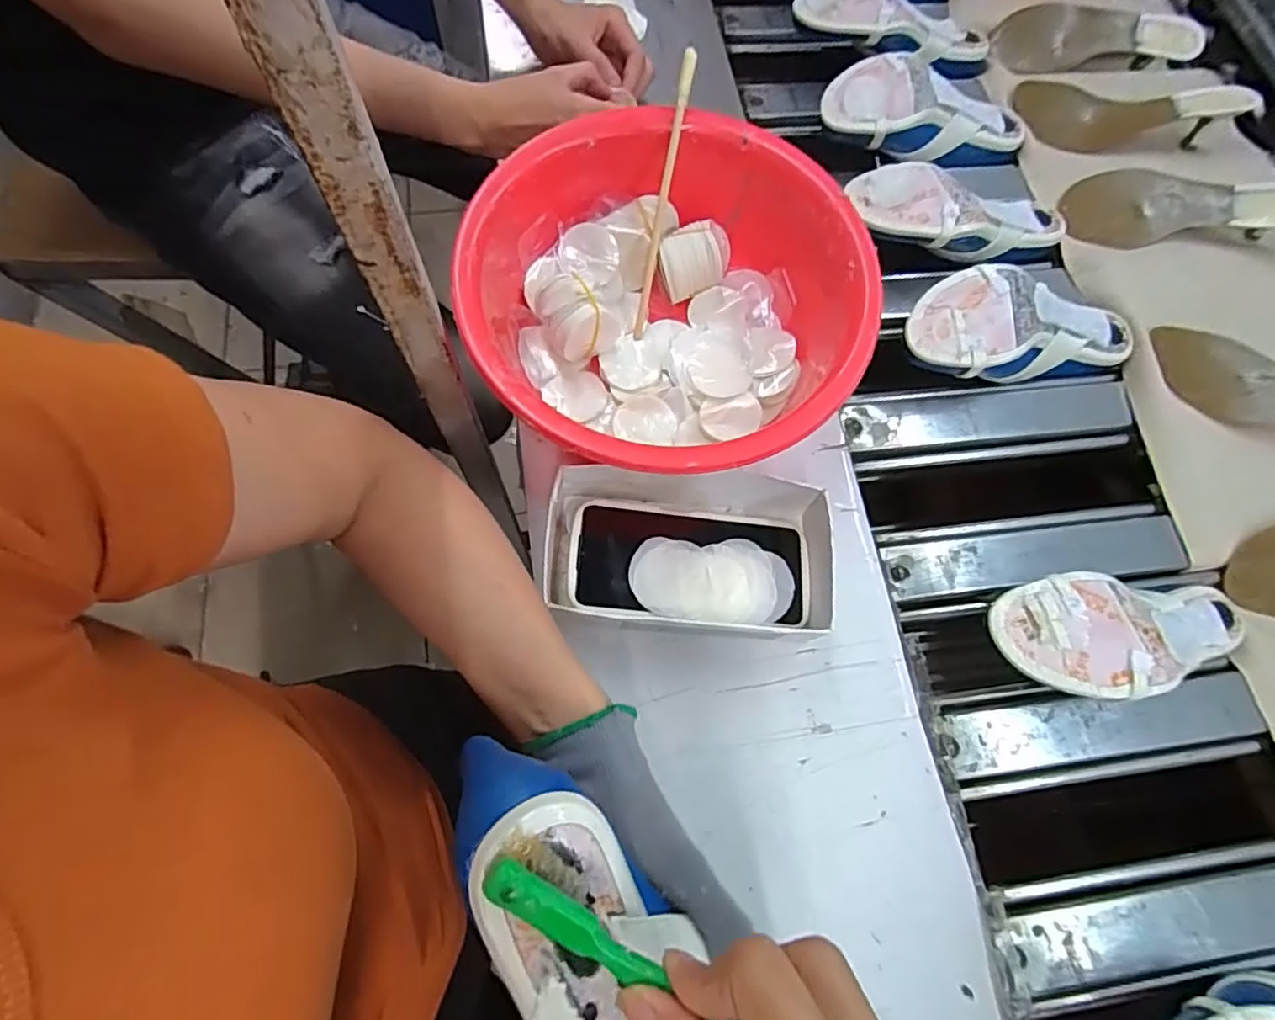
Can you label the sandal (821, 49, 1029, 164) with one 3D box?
[{"bbox_3d":[0.295,-0.399,0.652,0.227,0.050,0.084,1,70,-17],"label":"sandal"}]

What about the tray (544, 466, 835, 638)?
[{"bbox_3d":[0.035,0.028,0.446,0.196,0.050,0.116,7,70,0],"label":"tray"}]

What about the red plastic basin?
[{"bbox_3d":[0.017,-0.143,0.470,0.269,0.096,0.274,1,71,-2],"label":"red plastic basin"}]

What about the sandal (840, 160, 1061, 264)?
[{"bbox_3d":[0.313,-0.277,0.601,0.222,0.047,0.085,0,70,-16],"label":"sandal"}]

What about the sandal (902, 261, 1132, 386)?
[{"bbox_3d":[0.341,-0.158,0.565,0.231,0.058,0.089,-1,70,-17],"label":"sandal"}]

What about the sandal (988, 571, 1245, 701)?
[{"bbox_3d":[0.356,0.095,0.471,0.212,0.064,0.084,0,71,-3],"label":"sandal"}]

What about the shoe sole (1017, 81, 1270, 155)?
[{"bbox_3d":[0.525,-0.431,0.685,0.233,0.045,0.072,4,70,-1],"label":"shoe sole"}]

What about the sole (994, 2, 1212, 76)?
[{"bbox_3d":[0.536,-0.556,0.751,0.240,0.029,0.068,-4,71,-4],"label":"sole"}]

